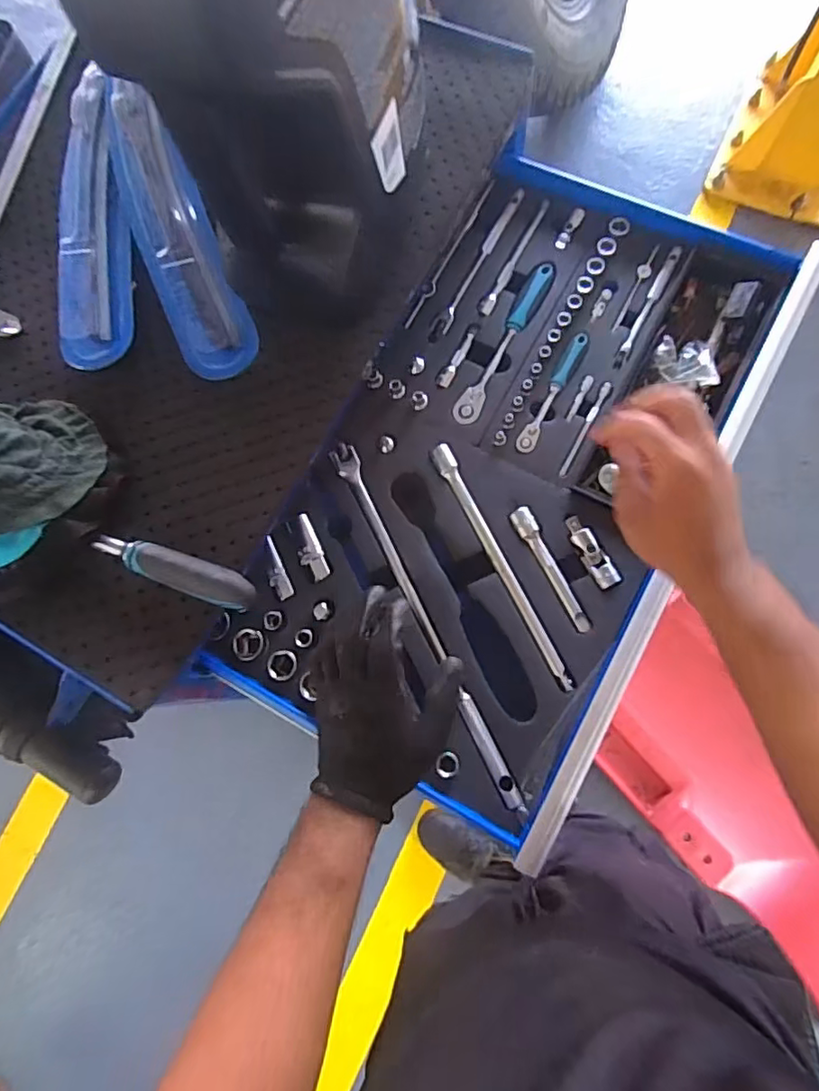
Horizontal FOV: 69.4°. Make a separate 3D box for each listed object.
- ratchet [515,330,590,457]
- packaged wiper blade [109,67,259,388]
[{"bbox_3d":[0.137,-0.147,0.565,0.017,0.014,0.132,27,82,10],"label":"ratchet"},{"bbox_3d":[-0.215,-0.292,0.536,0.069,0.019,0.312,-24,77,0],"label":"packaged wiper blade"}]

